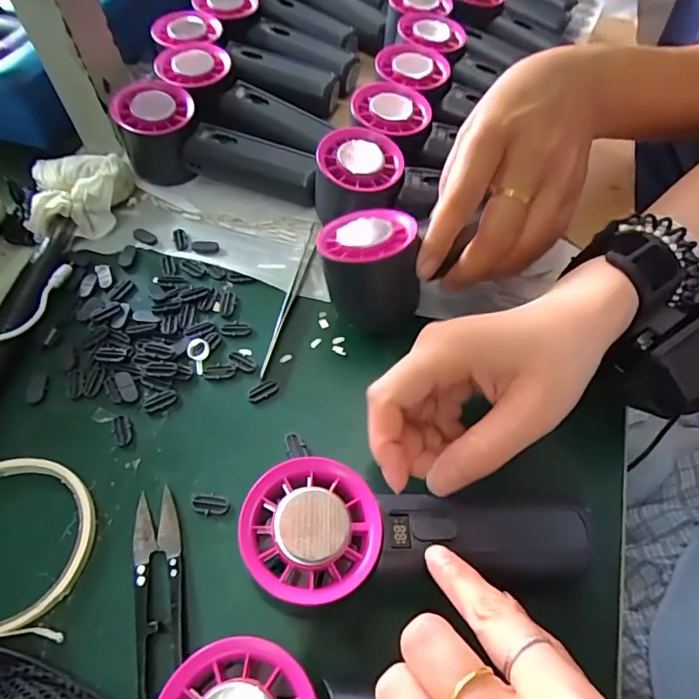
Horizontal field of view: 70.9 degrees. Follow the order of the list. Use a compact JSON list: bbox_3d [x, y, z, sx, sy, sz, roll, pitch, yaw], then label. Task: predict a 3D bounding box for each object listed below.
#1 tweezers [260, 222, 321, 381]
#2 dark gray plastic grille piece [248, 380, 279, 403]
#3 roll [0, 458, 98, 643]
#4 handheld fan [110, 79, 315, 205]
[{"bbox_3d":[-0.038,-0.040,0.329,0.006,0.008,0.132,10,58,7],"label":"tweezers"},{"bbox_3d":[-0.052,0.025,0.292,0.019,0.004,0.009,-25,60,-15],"label":"dark gray plastic grille piece"},{"bbox_3d":[-0.175,0.096,0.244,0.090,0.007,0.082,0,57,0],"label":"roll"},{"bbox_3d":[-0.094,-0.153,0.368,0.144,0.060,0.049,12,58,8],"label":"handheld fan"}]

